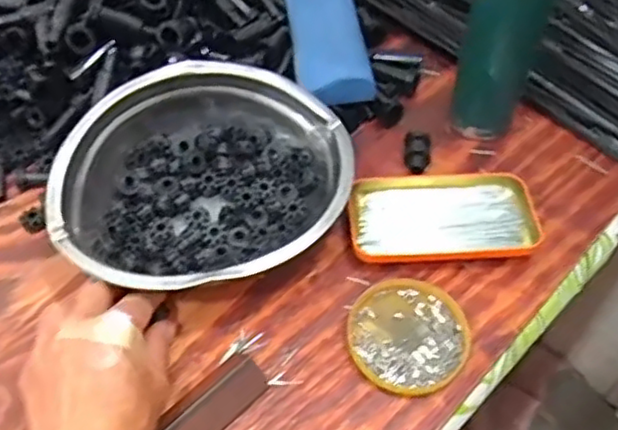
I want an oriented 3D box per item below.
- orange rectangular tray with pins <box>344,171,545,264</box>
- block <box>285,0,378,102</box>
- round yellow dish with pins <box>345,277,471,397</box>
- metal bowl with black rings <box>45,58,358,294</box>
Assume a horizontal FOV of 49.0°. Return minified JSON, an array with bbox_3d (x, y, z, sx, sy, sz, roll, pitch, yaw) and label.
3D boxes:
[{"bbox_3d":[0.104,0.001,0.530,0.140,0.018,0.075,-3,52,-3],"label":"orange rectangular tray with pins"},{"bbox_3d":[0.015,-0.162,0.608,0.062,0.037,0.165,-5,53,-5],"label":"block"},{"bbox_3d":[0.068,0.083,0.471,0.079,0.013,0.081,0,52,-1],"label":"round yellow dish with pins"},{"bbox_3d":[-0.080,-0.029,0.510,0.215,0.070,0.183,-23,56,-18],"label":"metal bowl with black rings"}]

